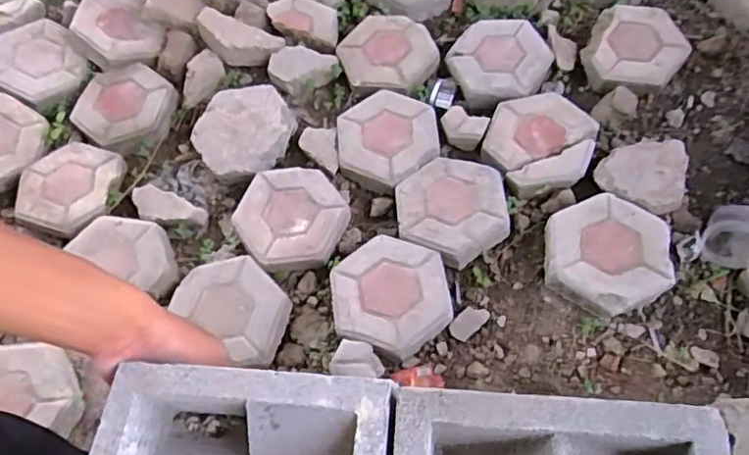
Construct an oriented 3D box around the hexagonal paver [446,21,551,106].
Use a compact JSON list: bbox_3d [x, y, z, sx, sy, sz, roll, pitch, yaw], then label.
[{"bbox_3d":[0.259,-0.349,1.261,0.208,0.044,0.225,24,67,13],"label":"hexagonal paver"}]

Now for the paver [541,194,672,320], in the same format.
[{"bbox_3d":[0.402,0.044,1.032,0.204,0.052,0.212,4,64,4],"label":"paver"}]

